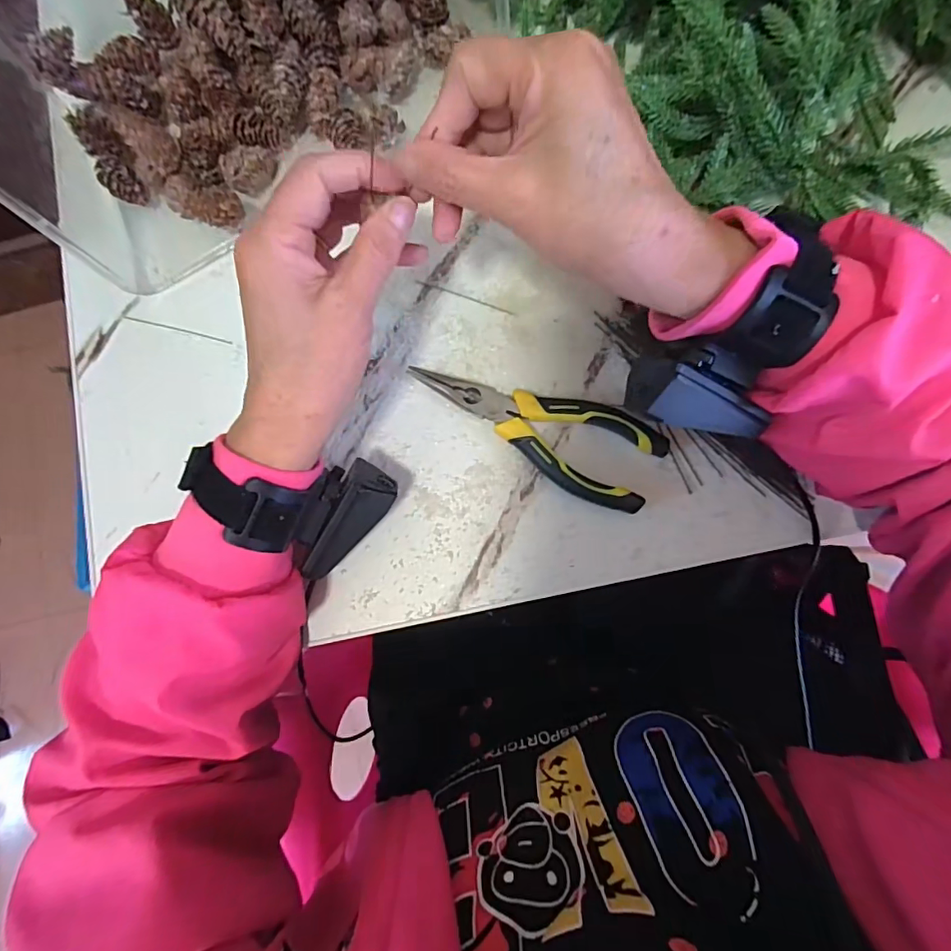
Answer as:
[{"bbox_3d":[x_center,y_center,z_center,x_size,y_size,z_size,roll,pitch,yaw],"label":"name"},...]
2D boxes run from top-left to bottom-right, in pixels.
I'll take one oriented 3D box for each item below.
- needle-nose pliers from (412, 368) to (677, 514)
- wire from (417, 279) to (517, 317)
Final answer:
[{"bbox_3d":[0.034,-0.031,0.311,0.153,0.017,0.054,26,84,8],"label":"needle-nose pliers"},{"bbox_3d":[-0.007,-0.117,0.333,0.071,0.004,0.004,22,84,8],"label":"wire"}]

